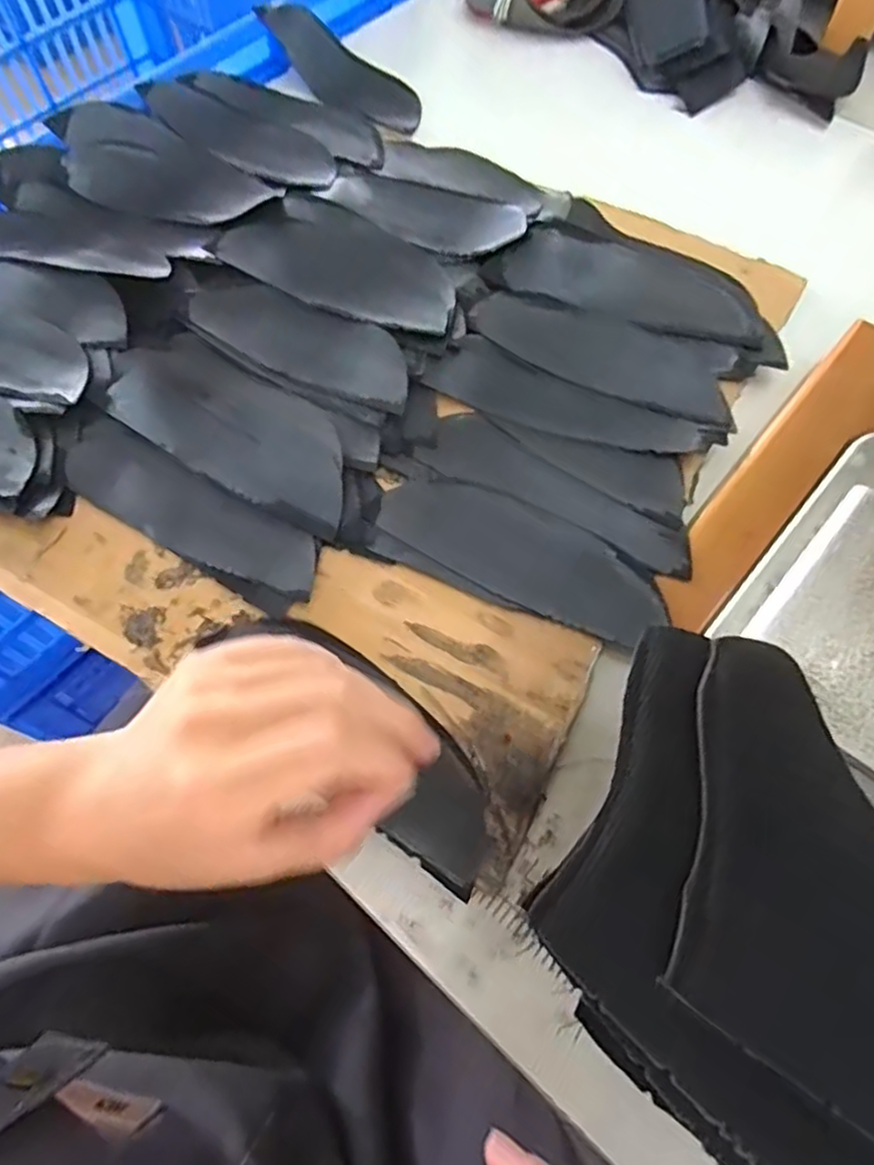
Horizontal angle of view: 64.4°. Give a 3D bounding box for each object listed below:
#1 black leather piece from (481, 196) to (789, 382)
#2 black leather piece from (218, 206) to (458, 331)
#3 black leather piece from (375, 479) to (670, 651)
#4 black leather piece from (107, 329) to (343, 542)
[{"bbox_3d":[0.107,-0.154,0.357,0.149,0.015,0.065,28,67,15],"label":"black leather piece"},{"bbox_3d":[-0.049,-0.168,0.368,0.131,0.006,0.056,28,73,12],"label":"black leather piece"},{"bbox_3d":[0.038,-0.015,0.307,0.127,0.004,0.047,27,67,14],"label":"black leather piece"},{"bbox_3d":[-0.095,-0.075,0.331,0.141,0.006,0.060,34,69,17],"label":"black leather piece"}]

